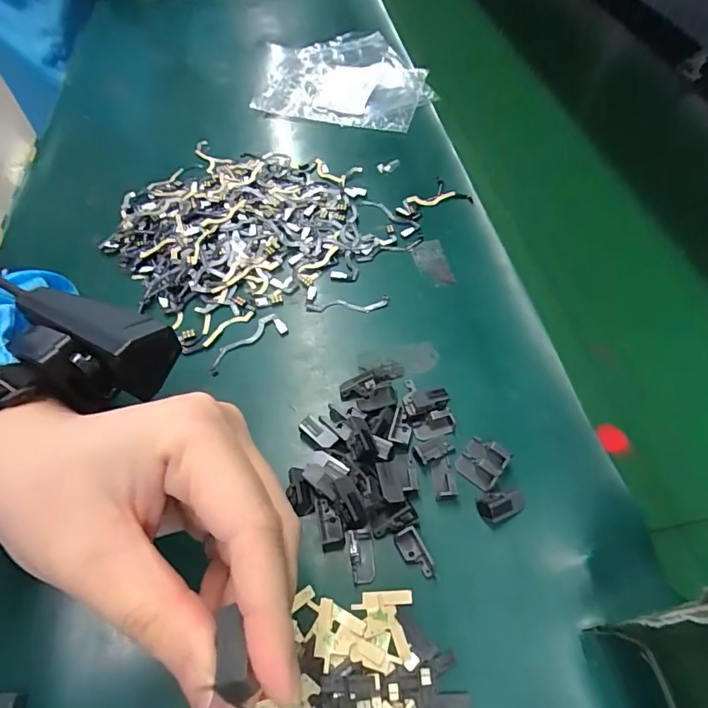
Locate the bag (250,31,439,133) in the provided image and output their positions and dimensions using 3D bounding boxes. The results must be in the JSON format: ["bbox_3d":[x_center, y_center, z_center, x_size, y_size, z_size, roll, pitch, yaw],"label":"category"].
[{"bbox_3d":[-0.010,-0.278,0.455,0.169,0.014,0.164,7,56,6],"label":"bag"}]

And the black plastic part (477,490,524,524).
[{"bbox_3d":[0.071,0.073,0.220,0.023,0.009,0.012,-15,57,-8],"label":"black plastic part"}]

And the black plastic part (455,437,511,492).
[{"bbox_3d":[0.065,0.055,0.233,0.021,0.012,0.021,35,64,23],"label":"black plastic part"}]

